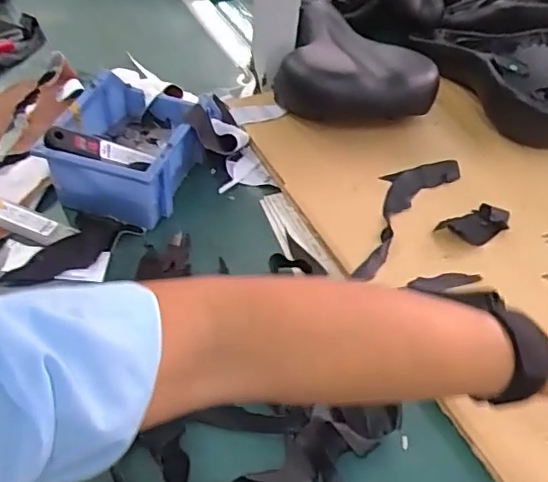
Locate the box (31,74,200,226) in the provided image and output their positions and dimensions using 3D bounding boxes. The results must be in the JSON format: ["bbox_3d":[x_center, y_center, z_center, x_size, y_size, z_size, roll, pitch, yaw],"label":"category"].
[{"bbox_3d":[-0.143,-0.102,0.598,0.117,0.074,0.166,14,48,6],"label":"box"}]

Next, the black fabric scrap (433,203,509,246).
[{"bbox_3d":[0.209,-0.015,0.600,0.082,0.009,0.039,-21,54,-23],"label":"black fabric scrap"}]

